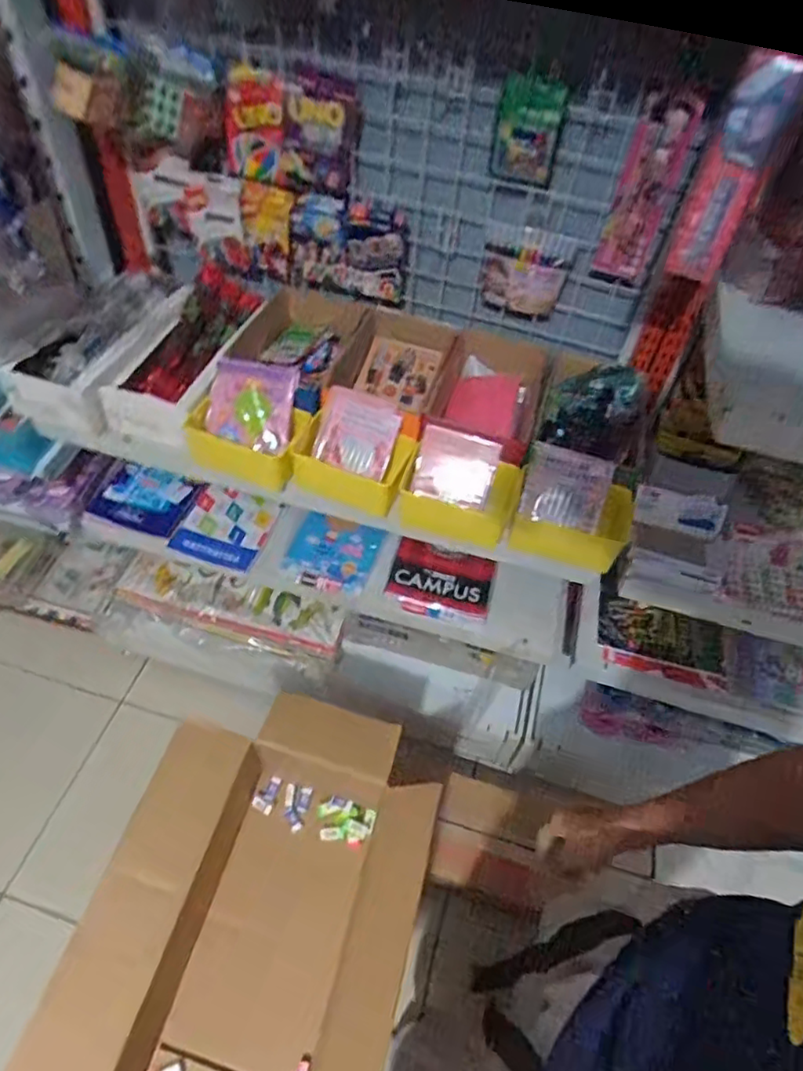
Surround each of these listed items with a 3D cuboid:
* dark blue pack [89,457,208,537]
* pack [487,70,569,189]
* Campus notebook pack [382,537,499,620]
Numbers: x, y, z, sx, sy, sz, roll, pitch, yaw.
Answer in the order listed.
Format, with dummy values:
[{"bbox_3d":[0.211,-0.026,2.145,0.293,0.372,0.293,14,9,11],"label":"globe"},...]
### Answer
[{"bbox_3d":[-0.465,-0.068,1.137,0.161,0.020,0.134,16,57,-7],"label":"dark blue pack"},{"bbox_3d":[0.159,-0.515,0.797,0.084,0.157,0.035,13,73,6],"label":"pack"},{"bbox_3d":[0.070,0.082,1.103,0.178,0.030,0.122,15,89,0],"label":"Campus notebook pack"}]

